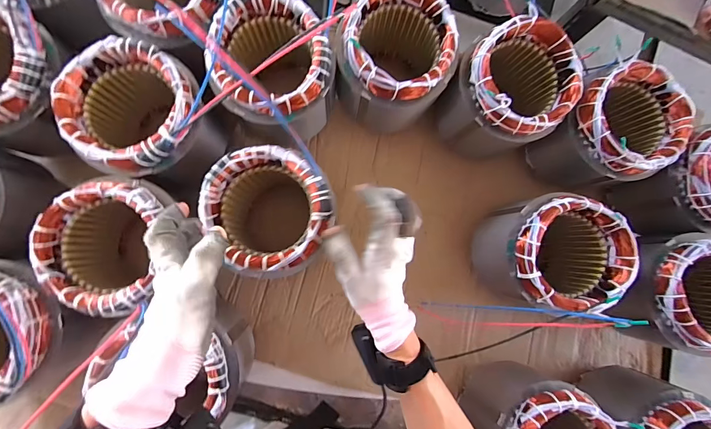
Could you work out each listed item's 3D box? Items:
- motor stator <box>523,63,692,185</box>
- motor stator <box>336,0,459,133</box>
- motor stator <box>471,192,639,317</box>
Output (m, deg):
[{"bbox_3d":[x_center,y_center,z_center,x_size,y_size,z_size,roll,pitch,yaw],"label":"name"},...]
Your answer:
[{"bbox_3d":[0.356,-0.112,0.529,0.141,0.191,0.141,-30,87,-7],"label":"motor stator"},{"bbox_3d":[0.049,-0.201,0.485,0.138,0.160,0.135,0,84,-5],"label":"motor stator"},{"bbox_3d":[0.262,0.054,0.494,0.132,0.174,0.139,0,84,-5],"label":"motor stator"}]

